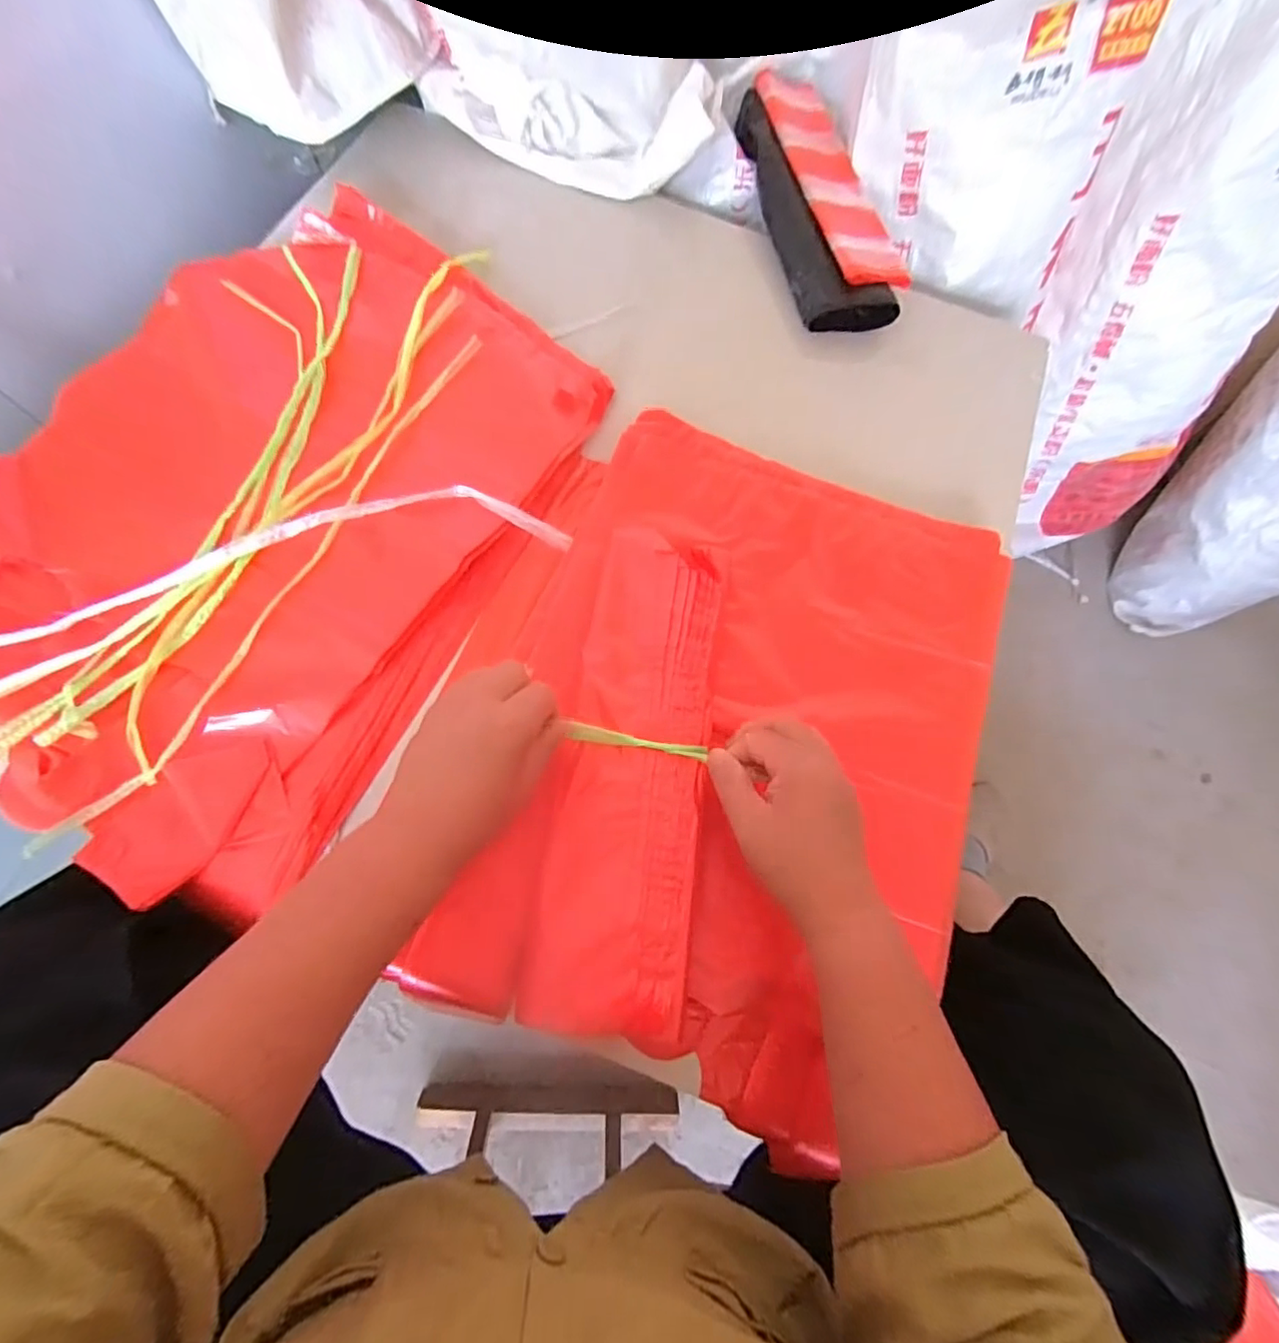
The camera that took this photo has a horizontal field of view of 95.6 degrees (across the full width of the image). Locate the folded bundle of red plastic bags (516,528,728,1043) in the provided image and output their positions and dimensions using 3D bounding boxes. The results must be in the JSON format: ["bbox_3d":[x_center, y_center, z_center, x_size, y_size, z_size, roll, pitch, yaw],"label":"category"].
[{"bbox_3d":[-0.004,0.063,0.418,0.106,0.022,0.344,8,75,0],"label":"folded bundle of red plastic bags"}]

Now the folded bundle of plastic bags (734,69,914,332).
[{"bbox_3d":[0.187,-0.501,0.615,0.114,0.043,0.304,-13,76,-5],"label":"folded bundle of plastic bags"}]

